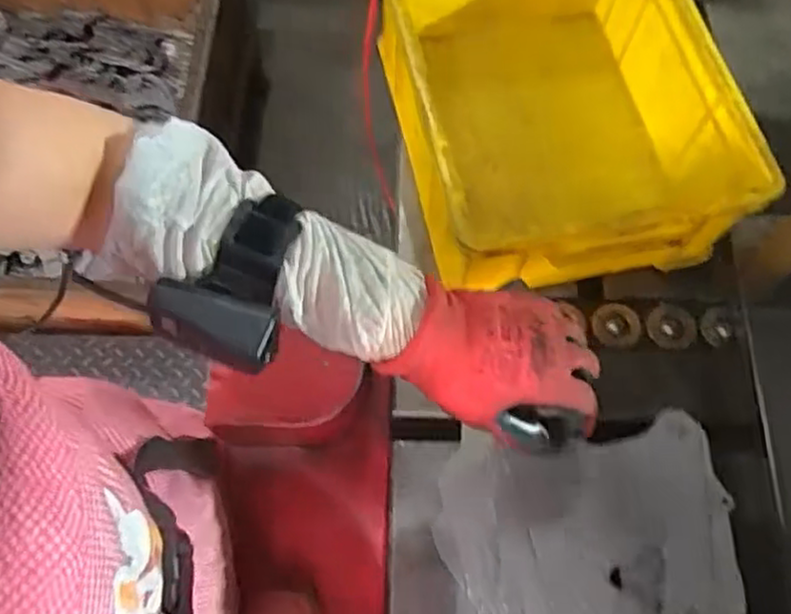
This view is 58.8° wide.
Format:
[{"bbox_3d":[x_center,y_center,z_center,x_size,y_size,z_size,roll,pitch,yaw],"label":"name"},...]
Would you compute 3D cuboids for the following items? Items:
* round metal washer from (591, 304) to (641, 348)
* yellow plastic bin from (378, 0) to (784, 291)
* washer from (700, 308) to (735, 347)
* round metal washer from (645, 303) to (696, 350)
[{"bbox_3d":[0.200,0.017,0.637,0.042,0.007,0.039,0,87,1],"label":"round metal washer"},{"bbox_3d":[0.137,-0.189,0.647,0.254,0.157,0.356,-9,66,-6],"label":"yellow plastic bin"},{"bbox_3d":[0.294,0.018,0.642,0.031,0.007,0.040,26,68,10],"label":"washer"},{"bbox_3d":[0.252,0.016,0.638,0.046,0.004,0.042,1,66,-1],"label":"round metal washer"}]

